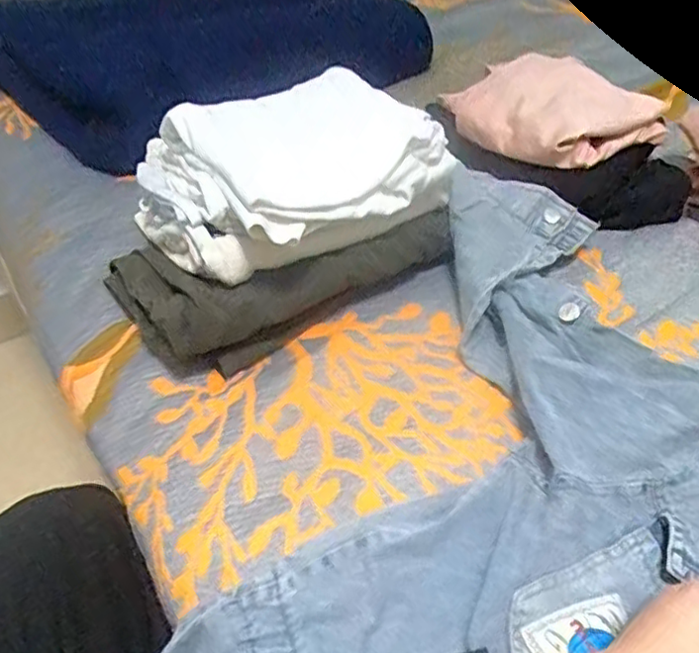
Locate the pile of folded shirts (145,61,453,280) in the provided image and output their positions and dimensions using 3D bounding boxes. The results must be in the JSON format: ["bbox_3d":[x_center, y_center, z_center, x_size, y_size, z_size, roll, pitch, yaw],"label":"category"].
[{"bbox_3d":[-0.048,-0.122,0.563,0.251,0.132,0.188,-33,54,-27],"label":"pile of folded shirts"}]

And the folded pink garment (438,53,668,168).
[{"bbox_3d":[0.214,-0.228,0.674,0.161,0.064,0.194,-31,52,-27],"label":"folded pink garment"}]

